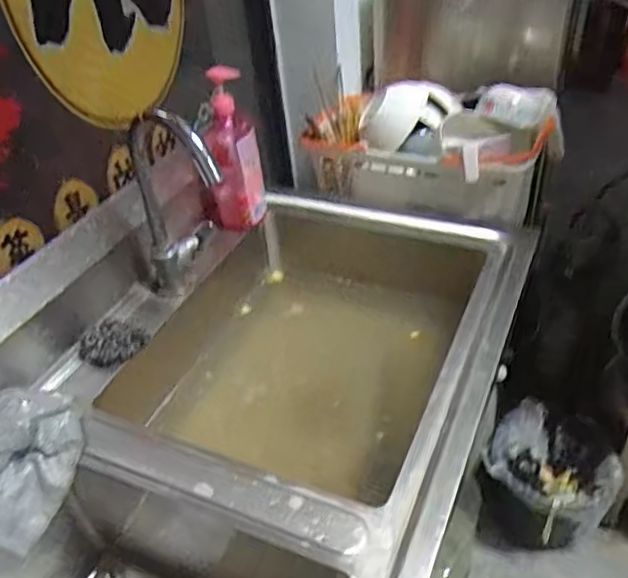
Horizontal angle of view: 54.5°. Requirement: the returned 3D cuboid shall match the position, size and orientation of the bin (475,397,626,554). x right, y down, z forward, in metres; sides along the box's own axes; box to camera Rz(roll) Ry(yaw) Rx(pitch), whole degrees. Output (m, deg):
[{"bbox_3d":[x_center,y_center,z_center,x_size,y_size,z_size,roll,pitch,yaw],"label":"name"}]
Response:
[{"bbox_3d":[0.489,0.420,1.260,0.224,0.323,0.231,16,43,24],"label":"bin"}]

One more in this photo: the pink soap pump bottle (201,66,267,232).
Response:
[{"bbox_3d":[-0.141,-0.230,1.033,0.092,0.255,0.075,-6,39,0],"label":"pink soap pump bottle"}]

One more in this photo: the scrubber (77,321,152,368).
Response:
[{"bbox_3d":[-0.280,0.076,0.849,0.091,0.030,0.060,-17,40,-14],"label":"scrubber"}]

